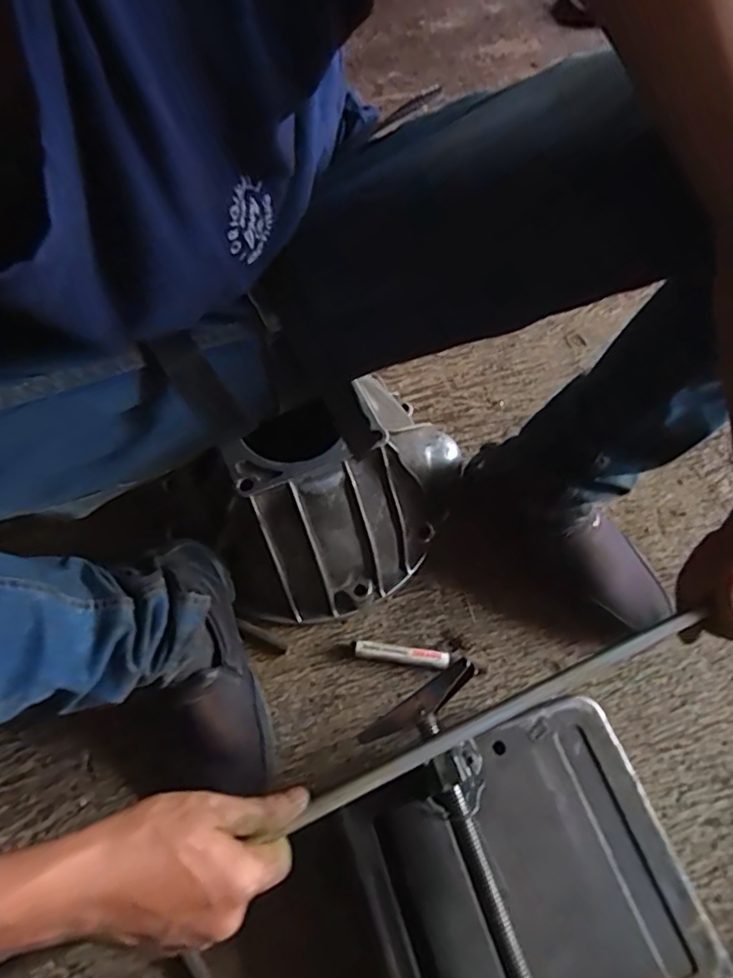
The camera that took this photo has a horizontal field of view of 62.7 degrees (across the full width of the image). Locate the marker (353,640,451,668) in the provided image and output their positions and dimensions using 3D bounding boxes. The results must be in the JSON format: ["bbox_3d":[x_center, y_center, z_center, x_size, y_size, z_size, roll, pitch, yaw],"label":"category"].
[{"bbox_3d":[0.037,0.175,0.634,0.098,0.018,0.017,7,62,4],"label":"marker"}]

